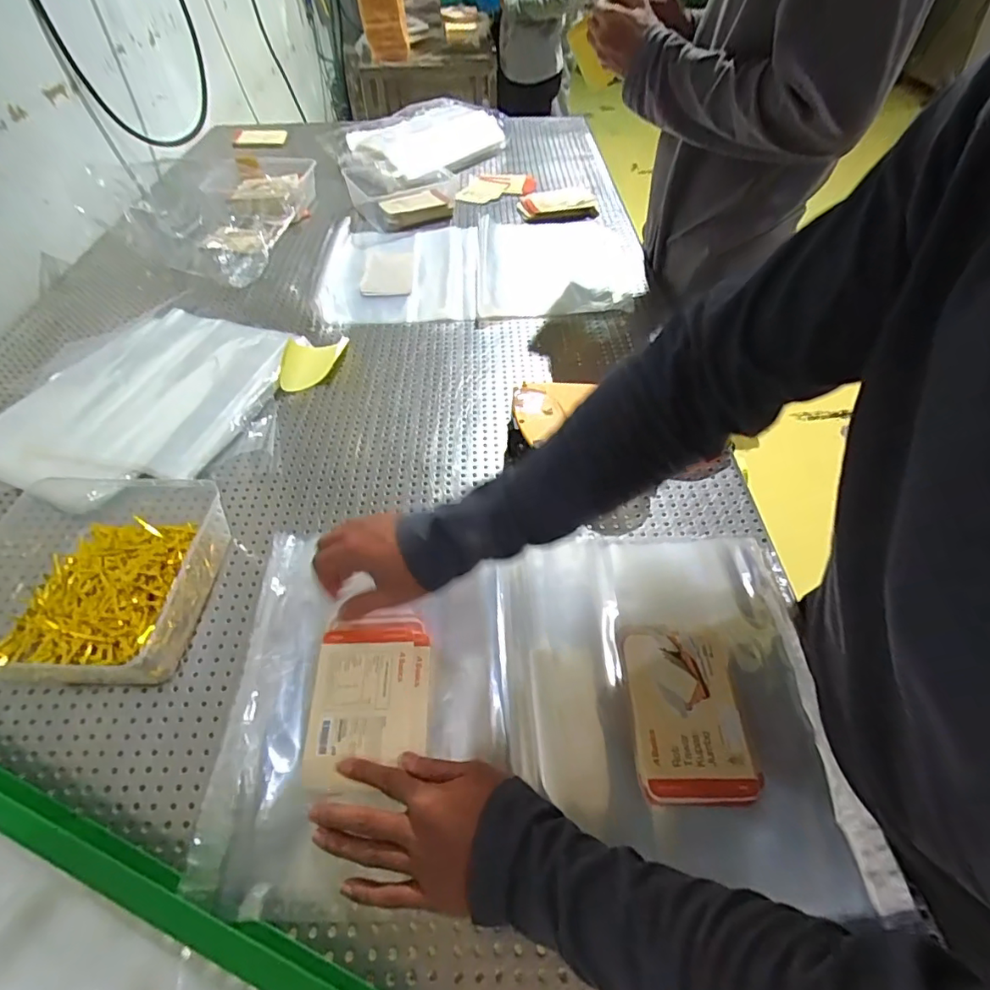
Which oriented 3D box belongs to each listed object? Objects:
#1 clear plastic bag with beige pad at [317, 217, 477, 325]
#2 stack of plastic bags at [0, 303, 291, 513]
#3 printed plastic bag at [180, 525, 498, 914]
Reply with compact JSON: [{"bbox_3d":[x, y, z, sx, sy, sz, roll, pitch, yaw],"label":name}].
[{"bbox_3d":[-0.170,-0.411,0.943,0.273,0.055,0.313,-1,51,1],"label":"clear plastic bag with beige pad"},{"bbox_3d":[-0.473,-0.134,0.696,0.317,0.027,0.364,15,53,14],"label":"stack of plastic bags"},{"bbox_3d":[-0.106,0.166,0.451,0.220,0.029,0.298,1,55,-6],"label":"printed plastic bag"}]

